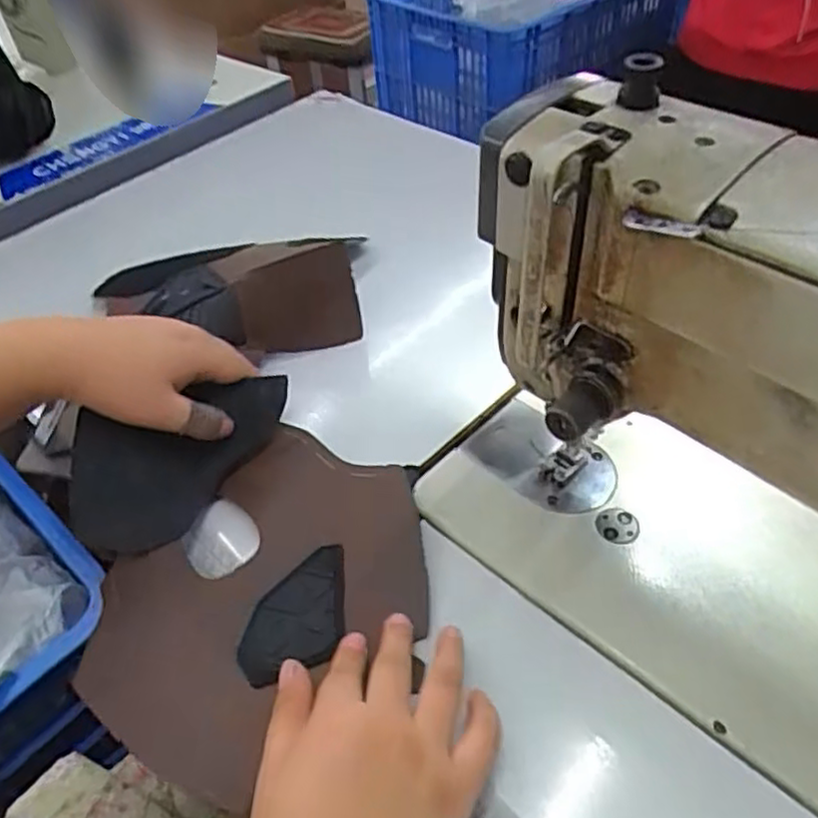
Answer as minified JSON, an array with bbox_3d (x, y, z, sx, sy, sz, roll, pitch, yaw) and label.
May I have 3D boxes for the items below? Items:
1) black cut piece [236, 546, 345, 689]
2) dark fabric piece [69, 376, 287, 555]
[{"bbox_3d":[-0.065,0.115,0.396,0.058,0.010,0.072,-7,45,0],"label":"black cut piece"},{"bbox_3d":[-0.150,0.021,0.448,0.086,0.015,0.147,43,66,-6],"label":"dark fabric piece"}]

